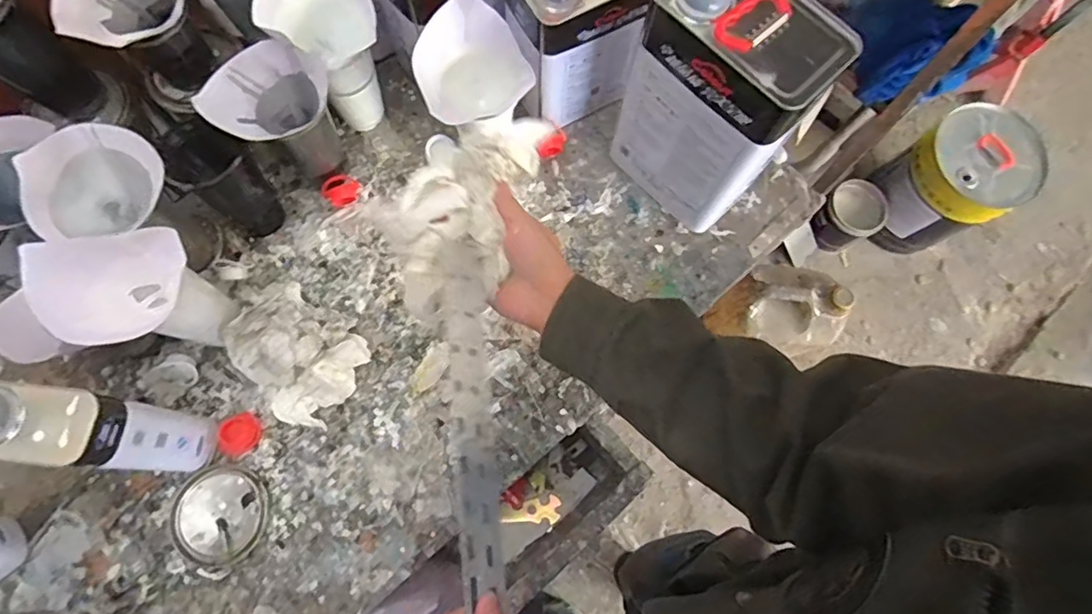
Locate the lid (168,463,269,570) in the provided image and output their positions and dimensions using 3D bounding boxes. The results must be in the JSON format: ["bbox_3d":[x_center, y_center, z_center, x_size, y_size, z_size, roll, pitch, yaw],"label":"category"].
[{"bbox_3d":[-0.338,0.214,0.591,0.097,0.007,0.094,1,74,-2],"label":"lid"}]

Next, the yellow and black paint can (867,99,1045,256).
[{"bbox_3d":[0.989,-0.298,1.426,0.224,0.354,0.241,1,74,-2],"label":"yellow and black paint can"}]

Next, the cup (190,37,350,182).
[{"bbox_3d":[-0.286,-0.199,0.624,0.101,0.140,0.110,36,76,8],"label":"cup"}]

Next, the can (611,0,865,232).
[{"bbox_3d":[0.177,-0.216,0.611,0.164,0.271,0.114,43,77,10],"label":"can"}]

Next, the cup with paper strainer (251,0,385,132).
[{"bbox_3d":[-0.242,-0.296,0.653,0.105,0.166,0.109,1,74,-2],"label":"cup with paper strainer"}]

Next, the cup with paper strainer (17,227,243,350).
[{"bbox_3d":[-0.395,-0.004,0.565,0.107,0.160,0.100,1,74,-2],"label":"cup with paper strainer"}]

